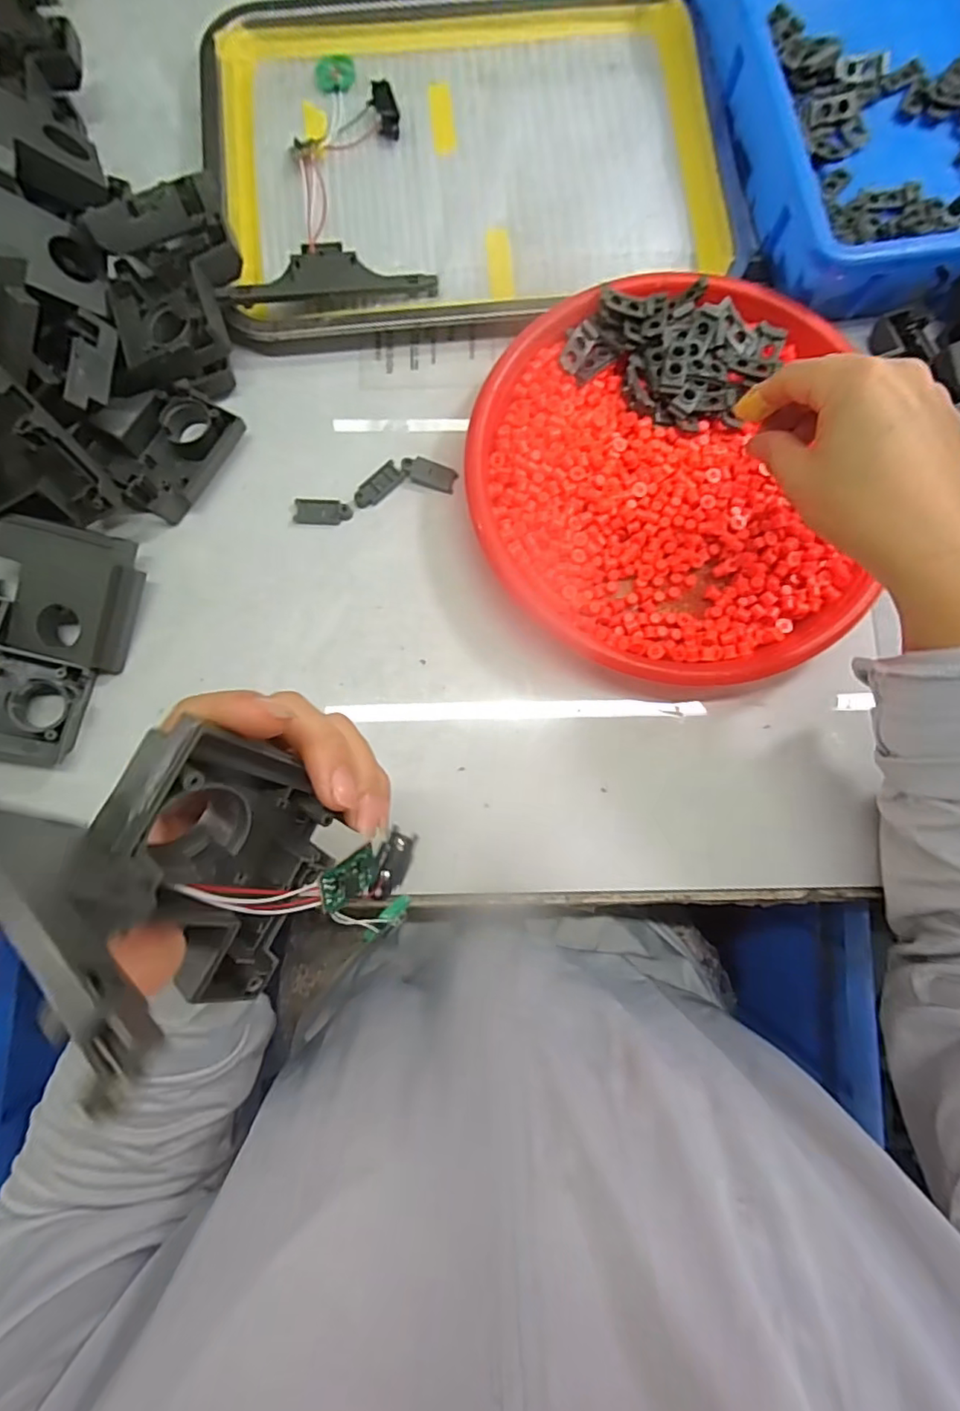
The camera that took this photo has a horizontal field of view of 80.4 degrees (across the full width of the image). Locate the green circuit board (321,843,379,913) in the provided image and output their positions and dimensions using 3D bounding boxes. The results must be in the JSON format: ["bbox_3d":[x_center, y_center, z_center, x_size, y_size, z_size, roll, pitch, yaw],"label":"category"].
[{"bbox_3d":[-0.051,0.068,0.221,0.004,0.029,0.018,6,109,32],"label":"green circuit board"}]

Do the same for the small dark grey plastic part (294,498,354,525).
[{"bbox_3d":[-0.099,-0.122,0.358,0.035,0.004,0.015,3,82,1],"label":"small dark grey plastic part"}]

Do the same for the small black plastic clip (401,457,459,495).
[{"bbox_3d":[-0.032,-0.147,0.359,0.035,0.004,0.015,21,83,3],"label":"small black plastic clip"}]

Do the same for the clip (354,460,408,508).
[{"bbox_3d":[-0.064,-0.139,0.359,0.036,0.004,0.015,-40,84,-5],"label":"clip"}]

